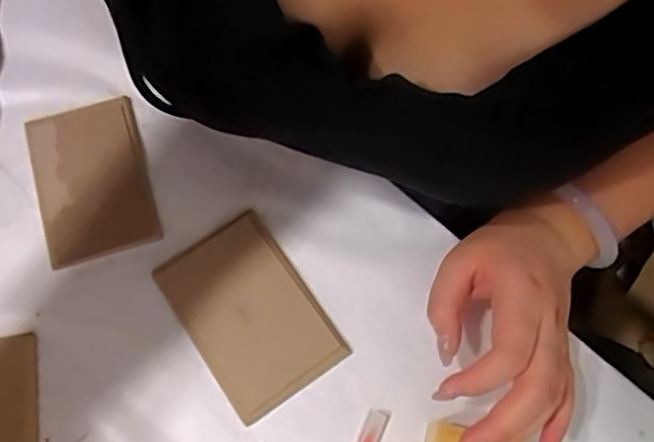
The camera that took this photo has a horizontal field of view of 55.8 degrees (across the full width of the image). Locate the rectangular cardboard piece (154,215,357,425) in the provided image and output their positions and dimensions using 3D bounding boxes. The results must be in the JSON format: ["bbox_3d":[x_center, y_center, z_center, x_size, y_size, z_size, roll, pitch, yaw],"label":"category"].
[{"bbox_3d":[-0.055,0.063,0.430,0.086,0.013,0.127,-33,76,-10],"label":"rectangular cardboard piece"}]

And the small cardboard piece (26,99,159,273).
[{"bbox_3d":[-0.176,-0.030,0.462,0.081,0.009,0.119,-15,76,-10],"label":"small cardboard piece"}]

